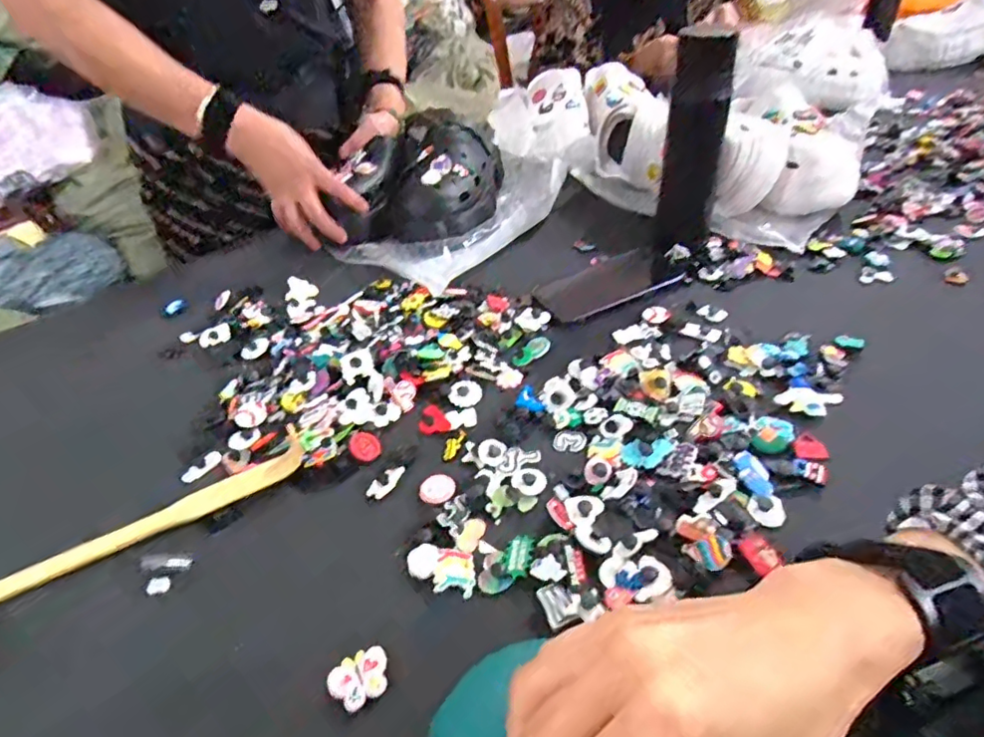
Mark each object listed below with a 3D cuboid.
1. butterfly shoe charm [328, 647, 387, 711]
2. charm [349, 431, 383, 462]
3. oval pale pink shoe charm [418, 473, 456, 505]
[{"bbox_3d":[-0.079,0.189,0.348,0.035,0.009,0.029,-28,45,-23],"label":"butterfly shoe charm"},{"bbox_3d":[-0.108,0.065,0.488,0.024,0.005,0.031,-22,43,-17],"label":"charm"},{"bbox_3d":[-0.043,0.094,0.450,0.027,0.004,0.030,15,45,23],"label":"oval pale pink shoe charm"}]

